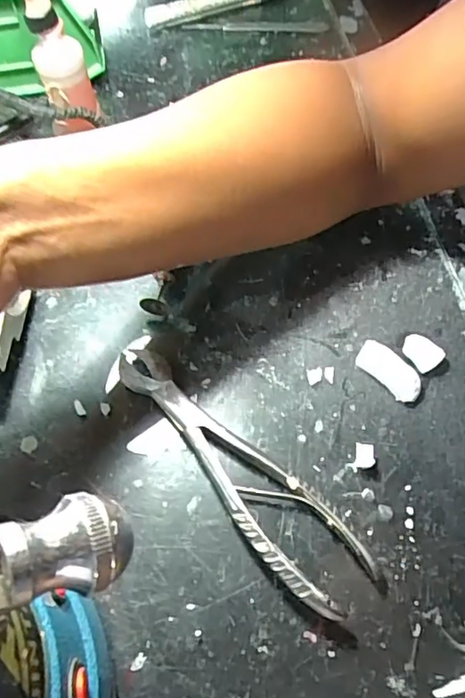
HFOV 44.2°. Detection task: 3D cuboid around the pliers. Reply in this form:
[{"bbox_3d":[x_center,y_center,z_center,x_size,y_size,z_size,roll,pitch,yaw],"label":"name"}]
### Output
[{"bbox_3d":[0.002,0.065,0.336,0.047,0.017,0.195,-36,67,-17],"label":"pliers"}]

